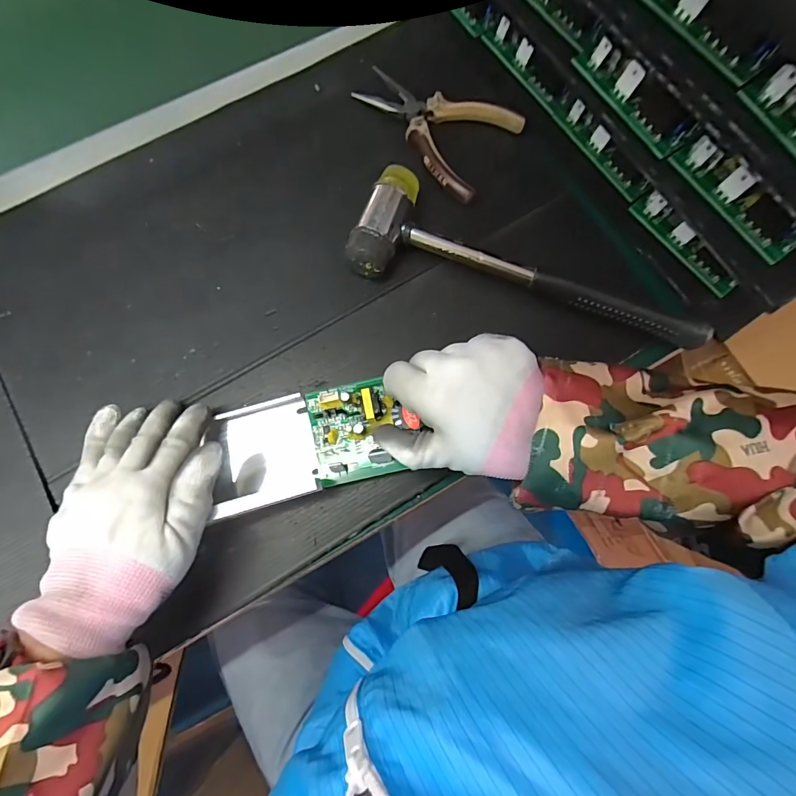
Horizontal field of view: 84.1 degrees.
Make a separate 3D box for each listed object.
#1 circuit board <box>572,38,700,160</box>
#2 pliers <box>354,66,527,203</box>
[{"bbox_3d":[0.181,-0.234,0.337,0.030,0.025,0.105,-37,79,-9],"label":"circuit board"},{"bbox_3d":[0.028,-0.248,0.397,0.142,0.014,0.093,33,77,7],"label":"pliers"}]

